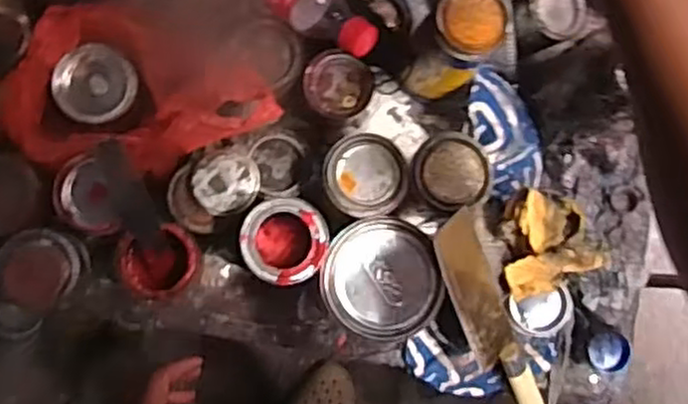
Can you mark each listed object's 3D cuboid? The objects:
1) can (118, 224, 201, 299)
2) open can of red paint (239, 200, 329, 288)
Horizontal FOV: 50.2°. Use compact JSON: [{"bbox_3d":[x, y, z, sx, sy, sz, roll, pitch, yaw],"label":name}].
[{"bbox_3d":[-0.172,0.055,0.697,0.066,0.071,0.068,23,83,-2],"label":"can"},{"bbox_3d":[-0.054,0.038,0.681,0.069,0.138,0.071,0,85,-4],"label":"open can of red paint"}]

